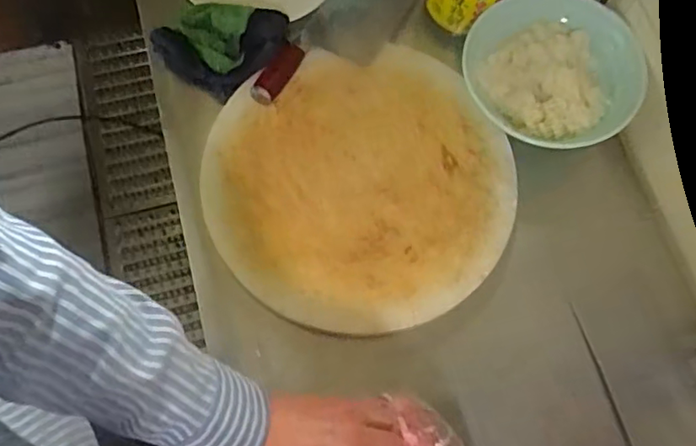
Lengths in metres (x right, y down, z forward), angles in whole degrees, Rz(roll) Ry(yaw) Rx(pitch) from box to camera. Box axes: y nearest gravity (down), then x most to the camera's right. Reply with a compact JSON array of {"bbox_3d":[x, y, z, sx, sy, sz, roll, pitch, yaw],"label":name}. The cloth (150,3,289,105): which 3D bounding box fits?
[{"bbox_3d":[-0.165,-0.248,0.790,0.164,0.034,0.135,-40,78,-13],"label":"cloth"}]

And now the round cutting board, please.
[{"bbox_3d":[0.017,-0.050,0.727,0.371,0.022,0.356,1,72,-2],"label":"round cutting board"}]

